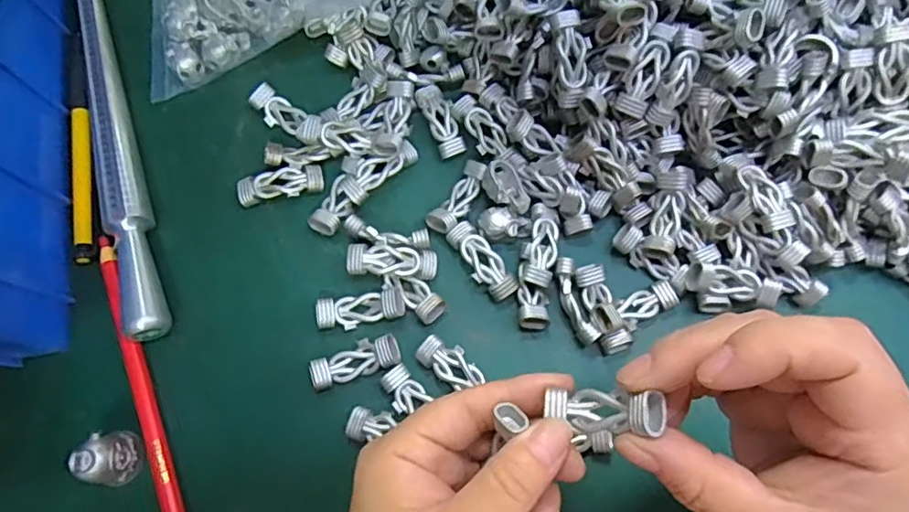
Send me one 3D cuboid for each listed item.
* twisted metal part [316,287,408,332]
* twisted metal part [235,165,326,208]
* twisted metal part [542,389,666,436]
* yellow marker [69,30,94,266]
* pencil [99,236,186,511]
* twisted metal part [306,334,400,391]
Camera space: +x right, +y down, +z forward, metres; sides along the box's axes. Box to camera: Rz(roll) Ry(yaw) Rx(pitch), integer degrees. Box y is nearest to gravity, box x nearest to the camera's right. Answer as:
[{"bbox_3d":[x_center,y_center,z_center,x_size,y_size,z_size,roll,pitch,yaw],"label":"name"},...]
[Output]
[{"bbox_3d":[-0.048,0.027,0.298,0.044,0.009,0.016,-10,77,-1],"label":"twisted metal part"},{"bbox_3d":[-0.094,-0.038,0.318,0.046,0.007,0.016,-13,77,-2],"label":"twisted metal part"},{"bbox_3d":[0.052,0.054,0.204,0.010,0.041,0.014,14,72,-42],"label":"twisted metal part"},{"bbox_3d":[-0.207,-0.064,0.325,0.012,0.007,0.141,-10,77,-1],"label":"yellow marker"},{"bbox_3d":[-0.155,0.066,0.290,0.010,0.009,0.166,-20,77,-4],"label":"pencil"},{"bbox_3d":[-0.050,0.053,0.292,0.044,0.006,0.016,-20,77,-4],"label":"twisted metal part"}]

